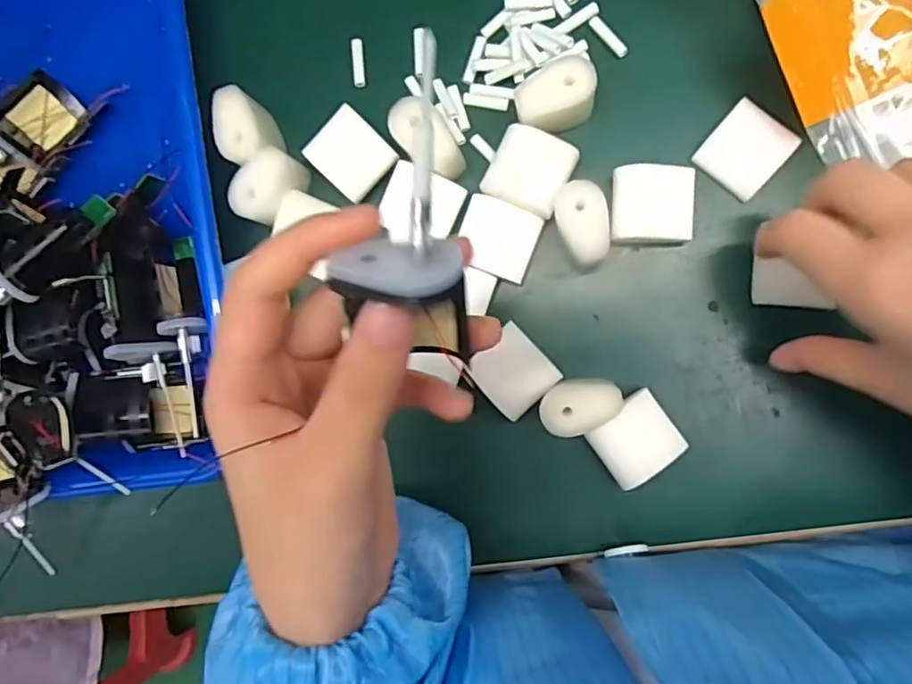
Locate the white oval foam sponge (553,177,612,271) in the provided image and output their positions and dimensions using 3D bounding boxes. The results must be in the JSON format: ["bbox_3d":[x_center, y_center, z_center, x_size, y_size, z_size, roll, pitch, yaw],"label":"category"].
[{"bbox_3d":[0.058,-0.053,0.289,0.022,0.026,0.037,-13,89,9],"label":"white oval foam sponge"}]

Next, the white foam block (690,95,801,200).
[{"bbox_3d":[0.133,-0.088,0.287,0.032,0.008,0.034,41,97,6],"label":"white foam block"}]

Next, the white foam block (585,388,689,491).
[{"bbox_3d":[0.084,0.045,0.295,0.036,0.025,0.033,-36,86,8],"label":"white foam block"}]

